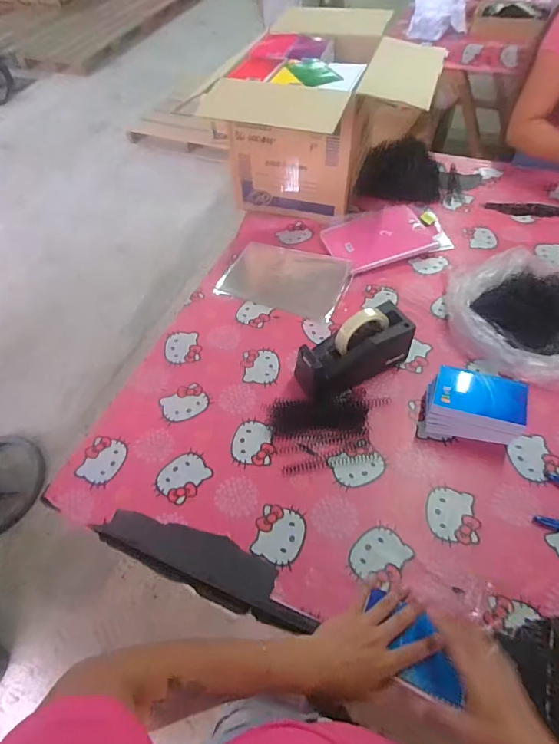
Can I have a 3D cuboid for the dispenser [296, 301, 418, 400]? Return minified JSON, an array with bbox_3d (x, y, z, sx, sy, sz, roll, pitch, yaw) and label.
[{"bbox_3d":[0.131,-0.034,0.748,0.203,0.119,0.082,-25,57,-14],"label":"dispenser"}]

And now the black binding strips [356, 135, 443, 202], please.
[{"bbox_3d":[0.315,-0.514,1.093,0.196,0.084,0.134,20,58,16],"label":"black binding strips"}]

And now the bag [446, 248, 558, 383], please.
[{"bbox_3d":[0.452,-0.110,0.795,0.259,0.105,0.246,11,56,10],"label":"bag"}]

